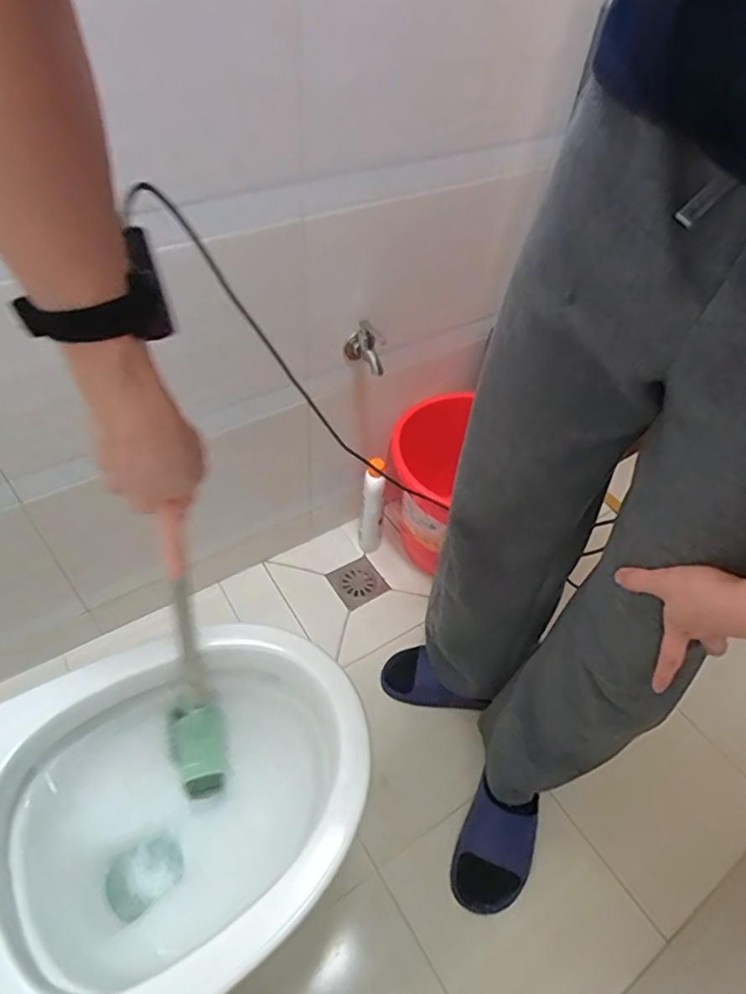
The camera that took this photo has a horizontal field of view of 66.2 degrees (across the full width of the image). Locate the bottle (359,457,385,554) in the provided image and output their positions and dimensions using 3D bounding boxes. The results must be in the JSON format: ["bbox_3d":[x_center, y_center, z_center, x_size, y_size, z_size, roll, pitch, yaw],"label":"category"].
[{"bbox_3d":[-0.003,0.030,1.146,0.046,0.266,0.047,1,48,-1],"label":"bottle"}]

